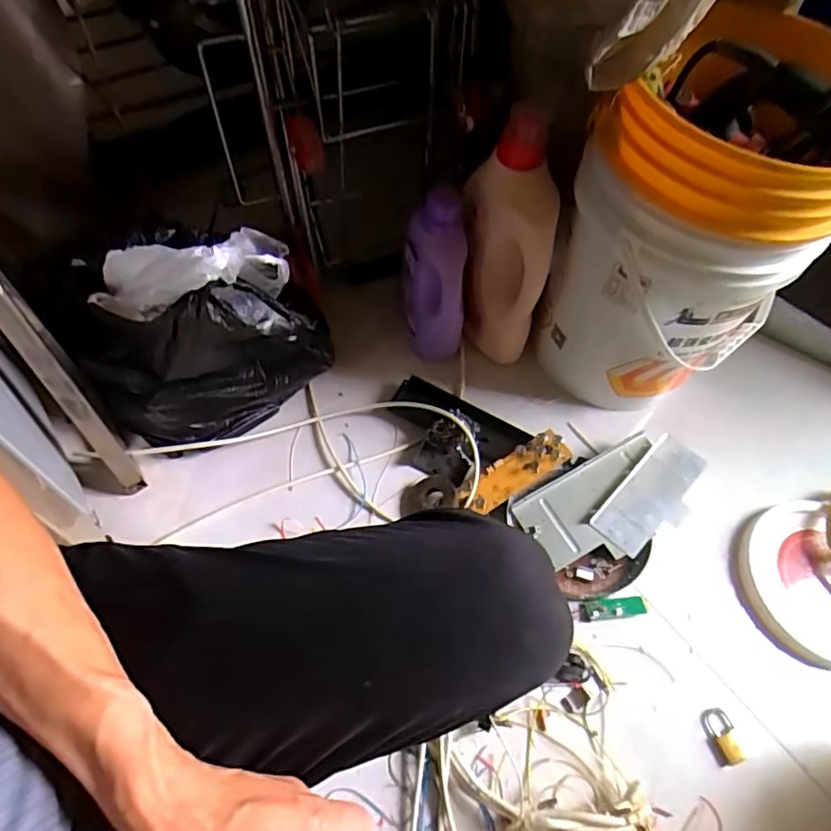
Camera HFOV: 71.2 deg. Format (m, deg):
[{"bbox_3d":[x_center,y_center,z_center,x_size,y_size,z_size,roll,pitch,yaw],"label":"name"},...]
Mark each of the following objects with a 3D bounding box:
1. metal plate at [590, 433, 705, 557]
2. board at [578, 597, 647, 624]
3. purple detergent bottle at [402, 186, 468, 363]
[{"bbox_3d":[0.338,0.113,0.822,0.092,0.014,0.190,41,72,16],"label":"metal plate"},{"bbox_3d":[0.261,0.256,0.768,0.087,0.010,0.024,-5,61,-8],"label":"board"},{"bbox_3d":[0.031,-0.202,0.874,0.087,0.272,0.059,-1,40,-5],"label":"purple detergent bottle"}]

